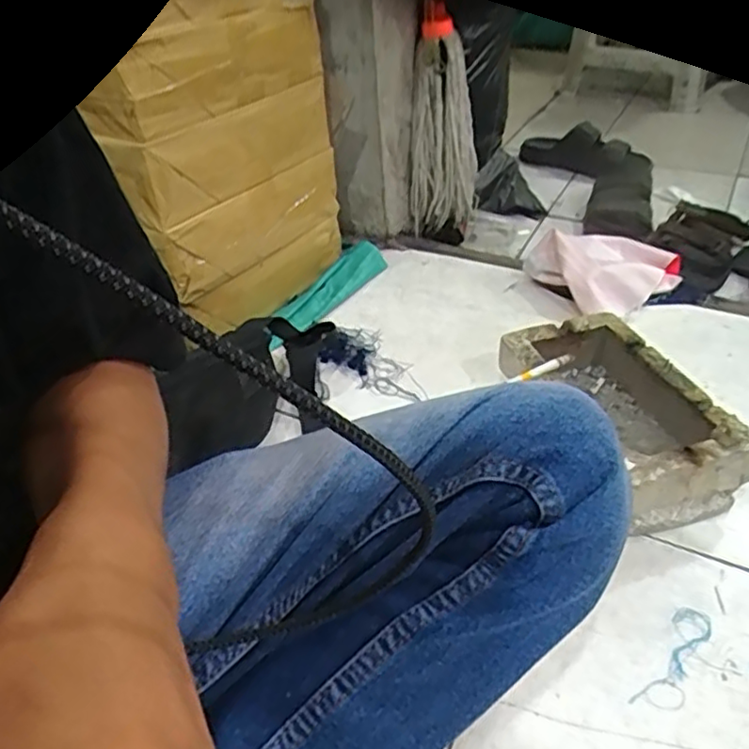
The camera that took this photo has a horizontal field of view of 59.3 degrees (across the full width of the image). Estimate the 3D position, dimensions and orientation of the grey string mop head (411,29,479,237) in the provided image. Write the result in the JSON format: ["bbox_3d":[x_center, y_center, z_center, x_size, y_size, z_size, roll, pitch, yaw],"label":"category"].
[{"bbox_3d":[0.104,-0.342,0.977,0.097,0.273,0.065,3,37,7],"label":"grey string mop head"}]

